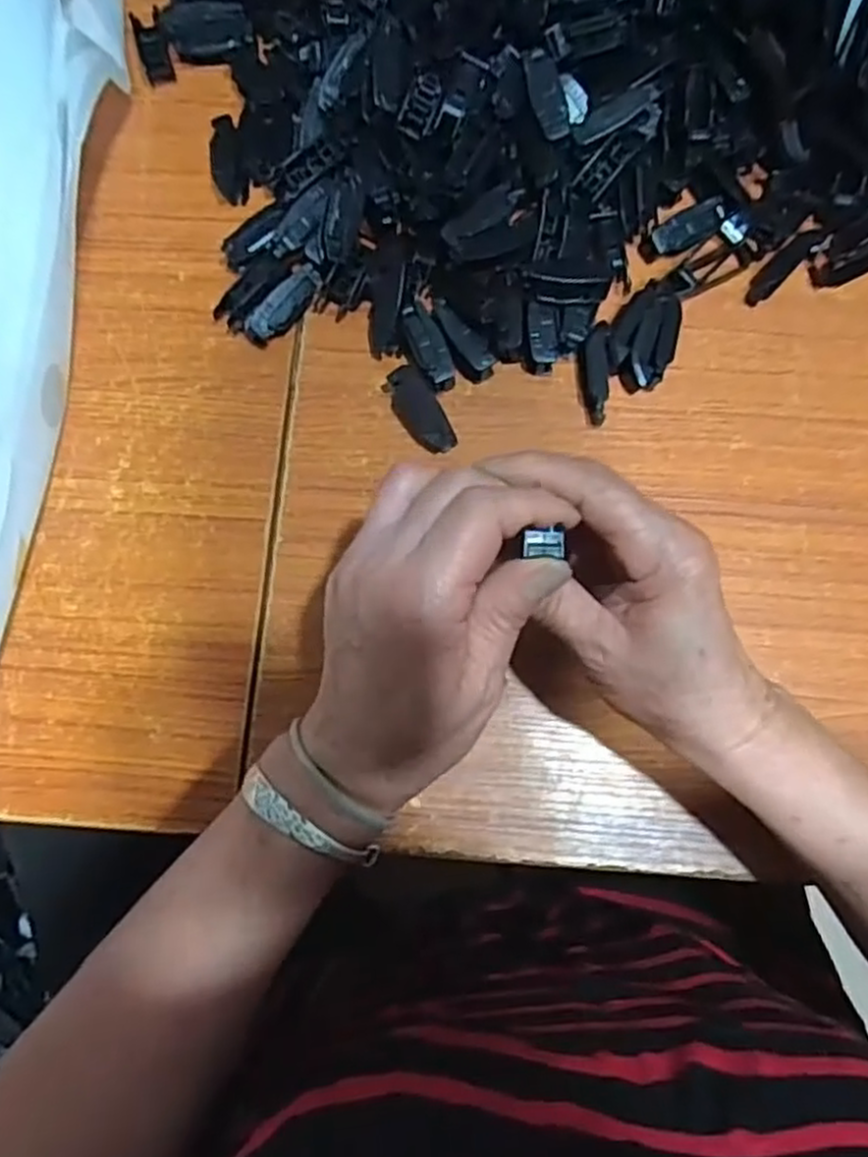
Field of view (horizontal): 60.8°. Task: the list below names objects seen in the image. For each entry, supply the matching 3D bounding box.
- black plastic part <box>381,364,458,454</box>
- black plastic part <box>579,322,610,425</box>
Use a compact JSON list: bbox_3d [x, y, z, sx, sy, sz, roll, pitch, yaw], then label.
[{"bbox_3d":[-0.007,-0.091,0.396,0.022,0.021,0.049,-33,80,-7],"label":"black plastic part"},{"bbox_3d":[0.088,-0.111,0.402,0.016,0.014,0.054,-3,77,-1],"label":"black plastic part"}]

